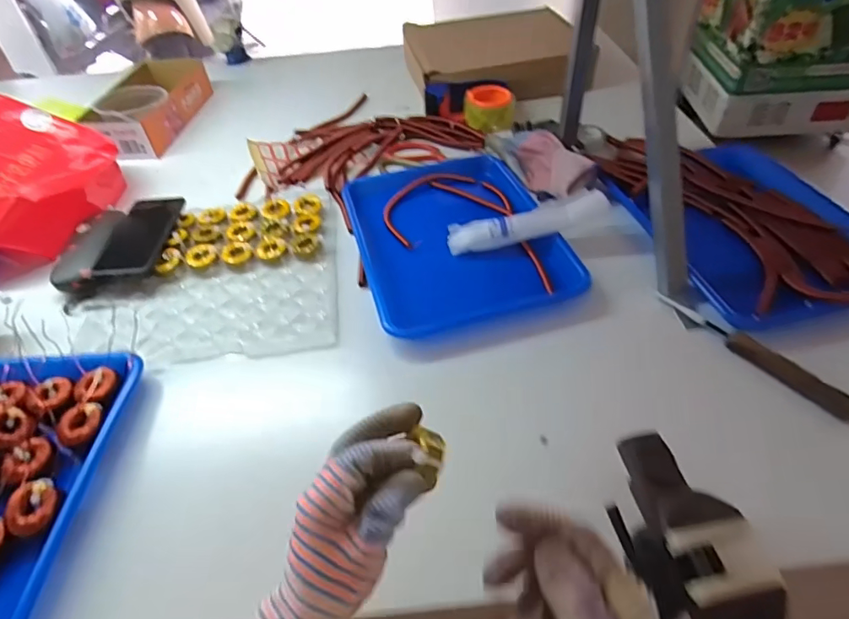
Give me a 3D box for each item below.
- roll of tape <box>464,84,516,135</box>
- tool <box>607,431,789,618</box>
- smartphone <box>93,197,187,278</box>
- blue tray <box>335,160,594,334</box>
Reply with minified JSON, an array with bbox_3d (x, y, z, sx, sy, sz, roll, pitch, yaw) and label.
[{"bbox_3d":[0.115,-0.355,0.885,0.085,0.044,0.093,3,47,8],"label":"roll of tape"},{"bbox_3d":[0.180,0.170,0.354,0.065,0.082,0.165,-13,47,-7],"label":"tool"},{"bbox_3d":[-0.386,-0.104,0.689,0.075,0.009,0.151,3,52,-4],"label":"smartphone"},{"bbox_3d":[0.037,-0.106,0.682,0.249,0.027,0.330,-14,47,-7],"label":"blue tray"}]

